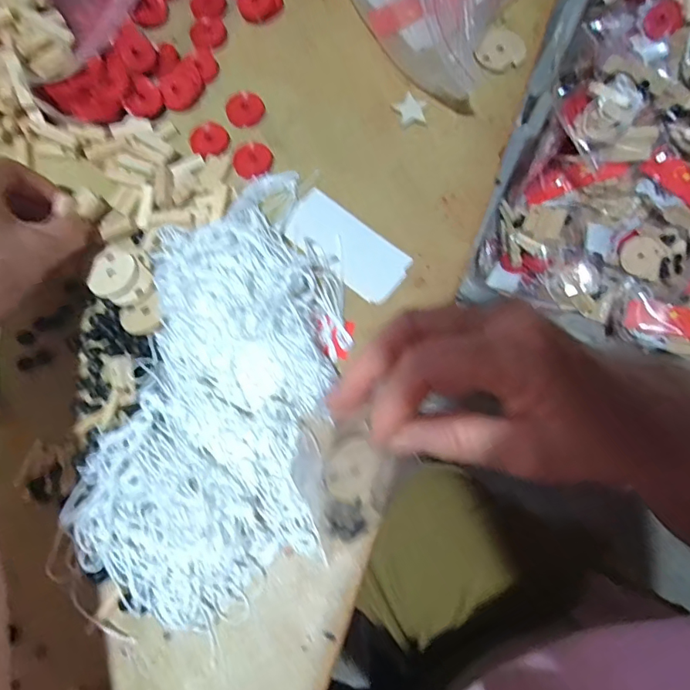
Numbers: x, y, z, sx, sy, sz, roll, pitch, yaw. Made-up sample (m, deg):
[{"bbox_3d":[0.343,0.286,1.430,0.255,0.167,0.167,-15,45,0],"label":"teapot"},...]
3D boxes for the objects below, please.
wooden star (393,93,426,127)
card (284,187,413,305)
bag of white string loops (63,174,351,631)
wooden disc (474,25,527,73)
[{"bbox_3d":[0.050,-0.178,0.370,0.021,0.004,0.026,-23,76,-7],"label":"wooden star"},{"bbox_3d":[0.001,-0.071,0.344,0.092,0.004,0.043,39,77,9],"label":"card"},{"bbox_3d":[-0.077,0.018,0.302,0.138,0.044,0.279,7,74,1],"label":"bag of white string loops"},{"bbox_3d":[0.123,-0.231,0.383,0.040,0.004,0.035,-43,80,-12],"label":"wooden disc"}]

